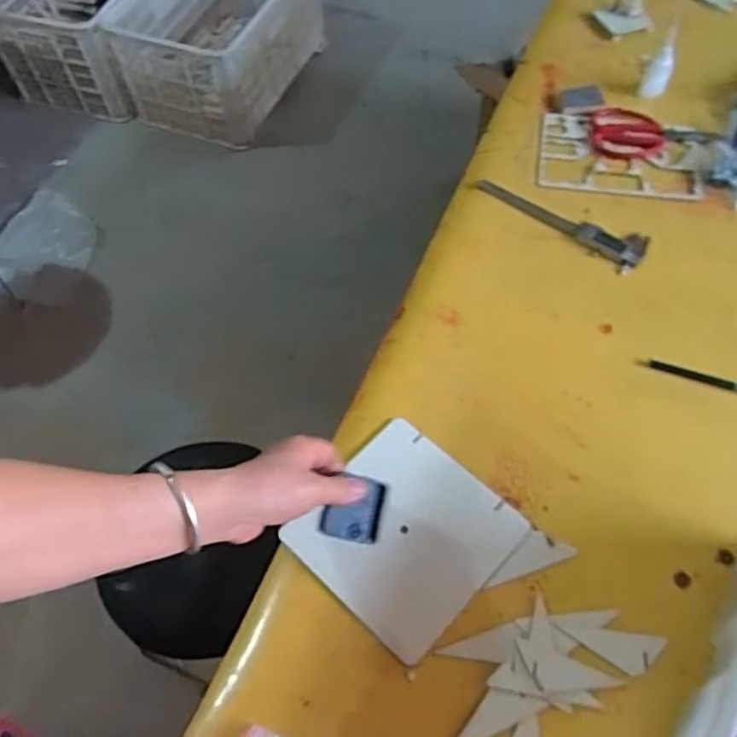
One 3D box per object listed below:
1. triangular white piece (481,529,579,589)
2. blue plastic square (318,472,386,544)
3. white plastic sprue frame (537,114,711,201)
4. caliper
[{"bbox_3d":[0.148,0.177,0.639,0.091,0.004,0.035,-19,60,-8],"label":"triangular white piece"},{"bbox_3d":[-0.011,0.122,0.585,0.008,0.059,0.055,-5,66,53],"label":"blue plastic square"},{"bbox_3d":[0.345,-0.291,0.920,0.217,0.009,0.136,7,67,8],"label":"white plastic sprue frame"},{"bbox_3d":[0.246,-0.194,0.860,0.227,0.009,0.059,33,66,20],"label":"caliper"}]

